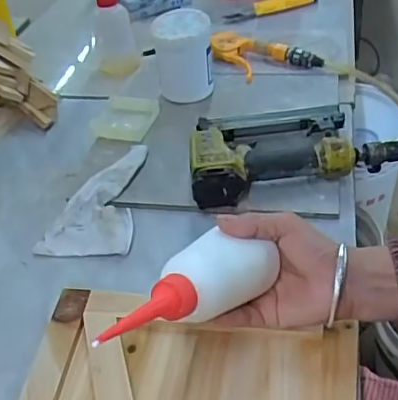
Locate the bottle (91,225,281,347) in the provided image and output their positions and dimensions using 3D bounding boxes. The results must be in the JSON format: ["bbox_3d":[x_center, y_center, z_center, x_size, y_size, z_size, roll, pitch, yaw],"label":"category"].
[{"bbox_3d":[-0.011,0.060,0.382,0.042,0.042,0.164,28,30,35],"label":"bottle"}]

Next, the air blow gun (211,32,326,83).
[{"bbox_3d":[0.084,-0.207,0.812,0.175,0.032,0.080,18,44,27],"label":"air blow gun"}]

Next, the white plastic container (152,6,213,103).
[{"bbox_3d":[-0.020,-0.194,0.746,0.075,0.102,0.067,-8,39,-2],"label":"white plastic container"}]

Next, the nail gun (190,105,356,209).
[{"bbox_3d":[0.081,-0.056,0.620,0.176,0.051,0.147,-4,40,3],"label":"nail gun"}]

